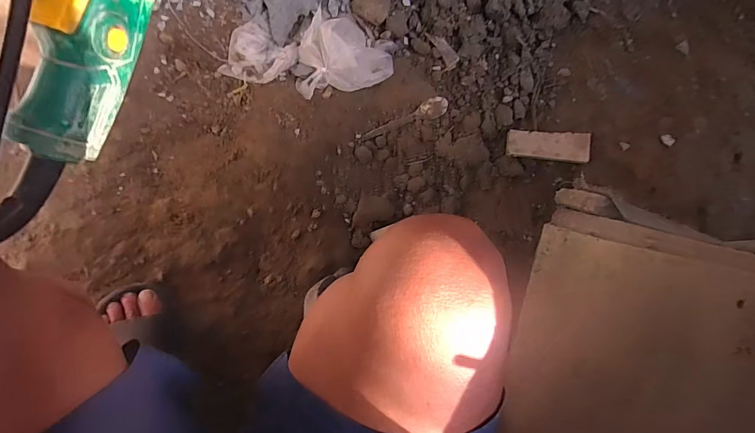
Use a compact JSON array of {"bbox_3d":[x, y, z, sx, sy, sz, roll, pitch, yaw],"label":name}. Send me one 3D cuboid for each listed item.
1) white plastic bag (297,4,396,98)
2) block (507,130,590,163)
[{"bbox_3d":[-0.052,-0.242,0.597,0.148,0.049,0.108,-14,93,-6],"label":"white plastic bag"},{"bbox_3d":[0.253,-0.105,0.599,0.116,0.020,0.042,6,90,8],"label":"block"}]

